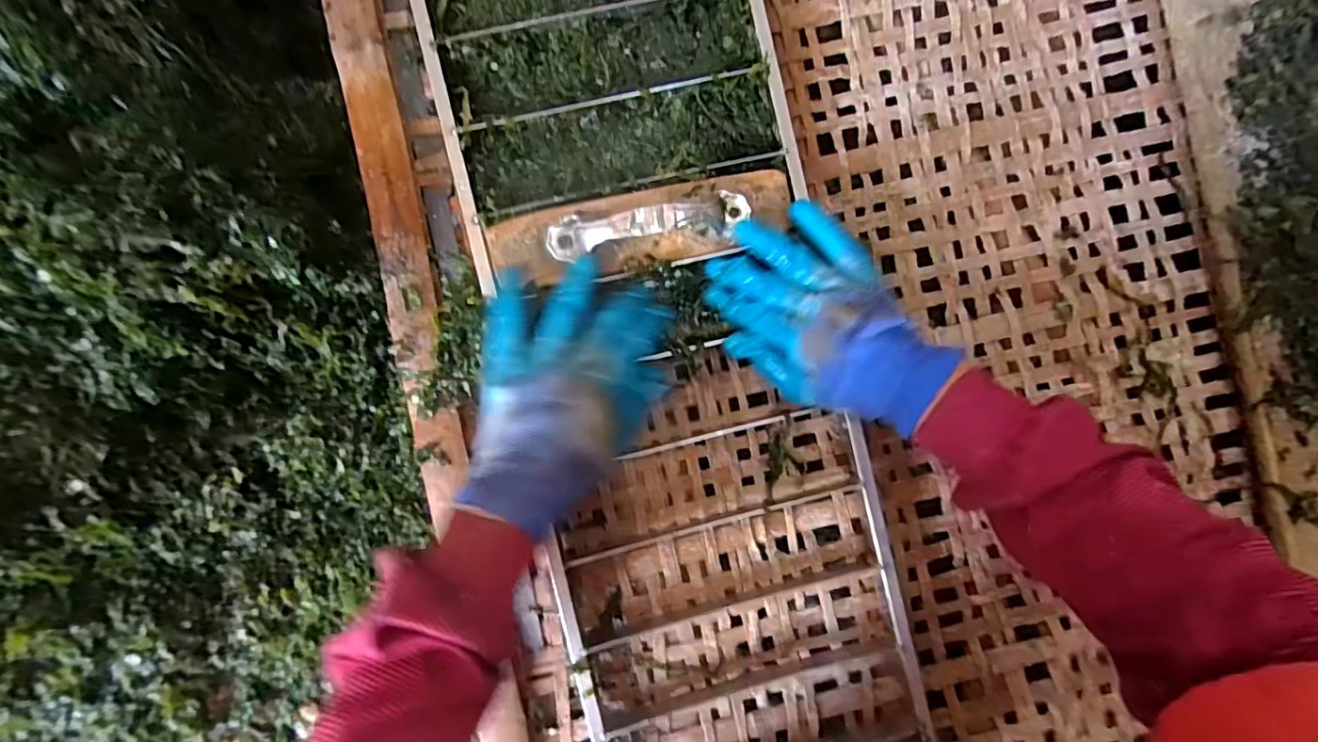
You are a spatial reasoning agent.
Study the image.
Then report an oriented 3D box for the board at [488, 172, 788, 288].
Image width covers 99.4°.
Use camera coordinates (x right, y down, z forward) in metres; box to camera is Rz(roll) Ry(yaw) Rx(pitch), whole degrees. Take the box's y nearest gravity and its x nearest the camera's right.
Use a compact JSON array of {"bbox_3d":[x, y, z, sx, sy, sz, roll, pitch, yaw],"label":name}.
[{"bbox_3d":[-0.010,-0.103,0.385,0.211,0.026,0.052,-12,78,-2],"label":"board"}]

